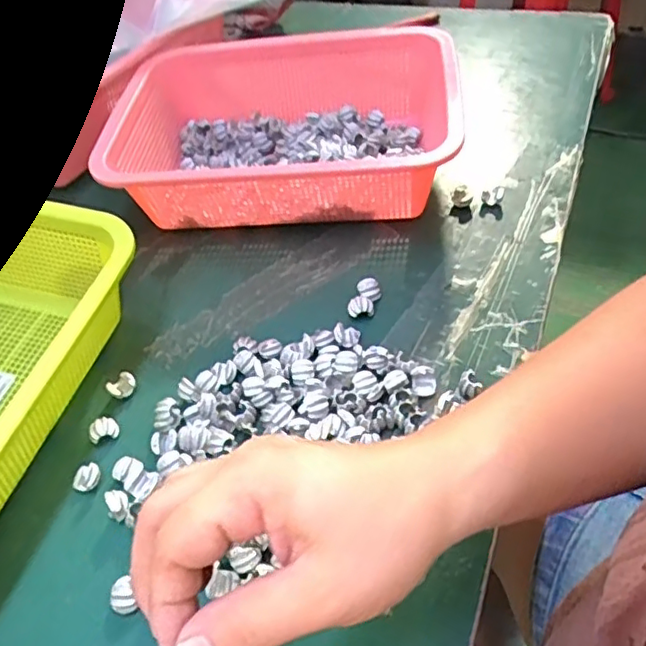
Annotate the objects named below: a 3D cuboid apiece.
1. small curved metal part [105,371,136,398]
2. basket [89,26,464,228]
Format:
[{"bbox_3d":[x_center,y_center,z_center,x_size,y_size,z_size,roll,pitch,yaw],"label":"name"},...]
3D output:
[{"bbox_3d":[-0.130,0.040,0.388,0.016,0.005,0.017,-4,49,5],"label":"small curved metal part"},{"bbox_3d":[-0.025,-0.155,0.488,0.259,0.073,0.197,-1,49,8],"label":"basket"}]

